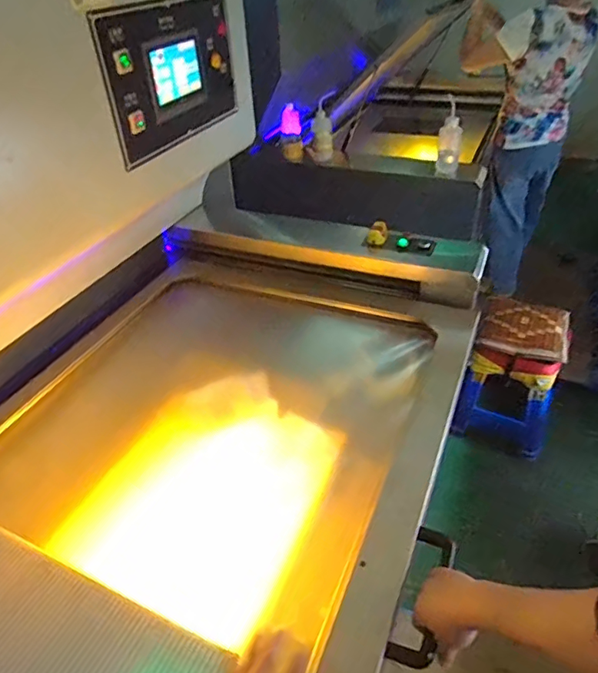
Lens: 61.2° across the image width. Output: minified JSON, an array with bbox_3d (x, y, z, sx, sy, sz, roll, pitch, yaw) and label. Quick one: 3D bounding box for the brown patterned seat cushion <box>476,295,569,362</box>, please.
[{"bbox_3d":[0.806,-0.036,1.774,0.263,0.083,0.242,11,40,16],"label":"brown patterned seat cushion"}]

